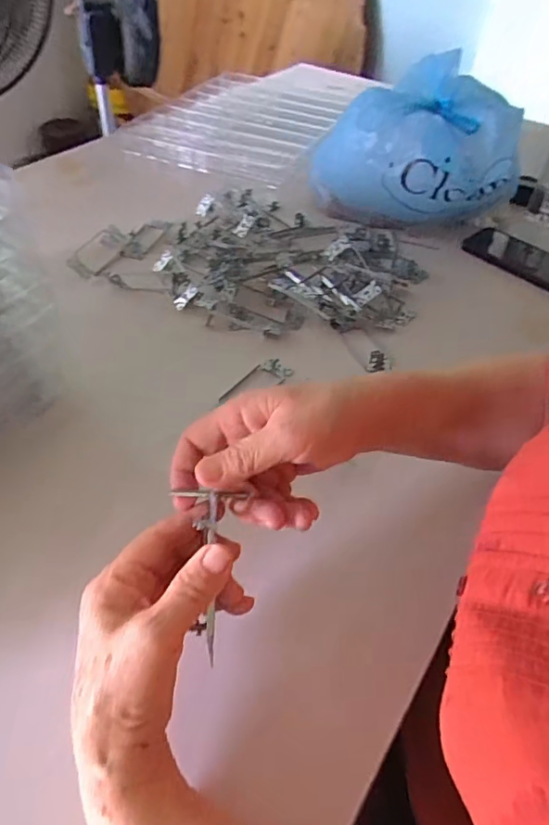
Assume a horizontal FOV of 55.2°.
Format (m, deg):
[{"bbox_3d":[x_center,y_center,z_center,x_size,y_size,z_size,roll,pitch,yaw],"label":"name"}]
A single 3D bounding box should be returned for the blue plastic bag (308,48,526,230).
[{"bbox_3d":[0.216,-0.382,0.783,0.262,0.163,0.216,-13,50,-15],"label":"blue plastic bag"}]

